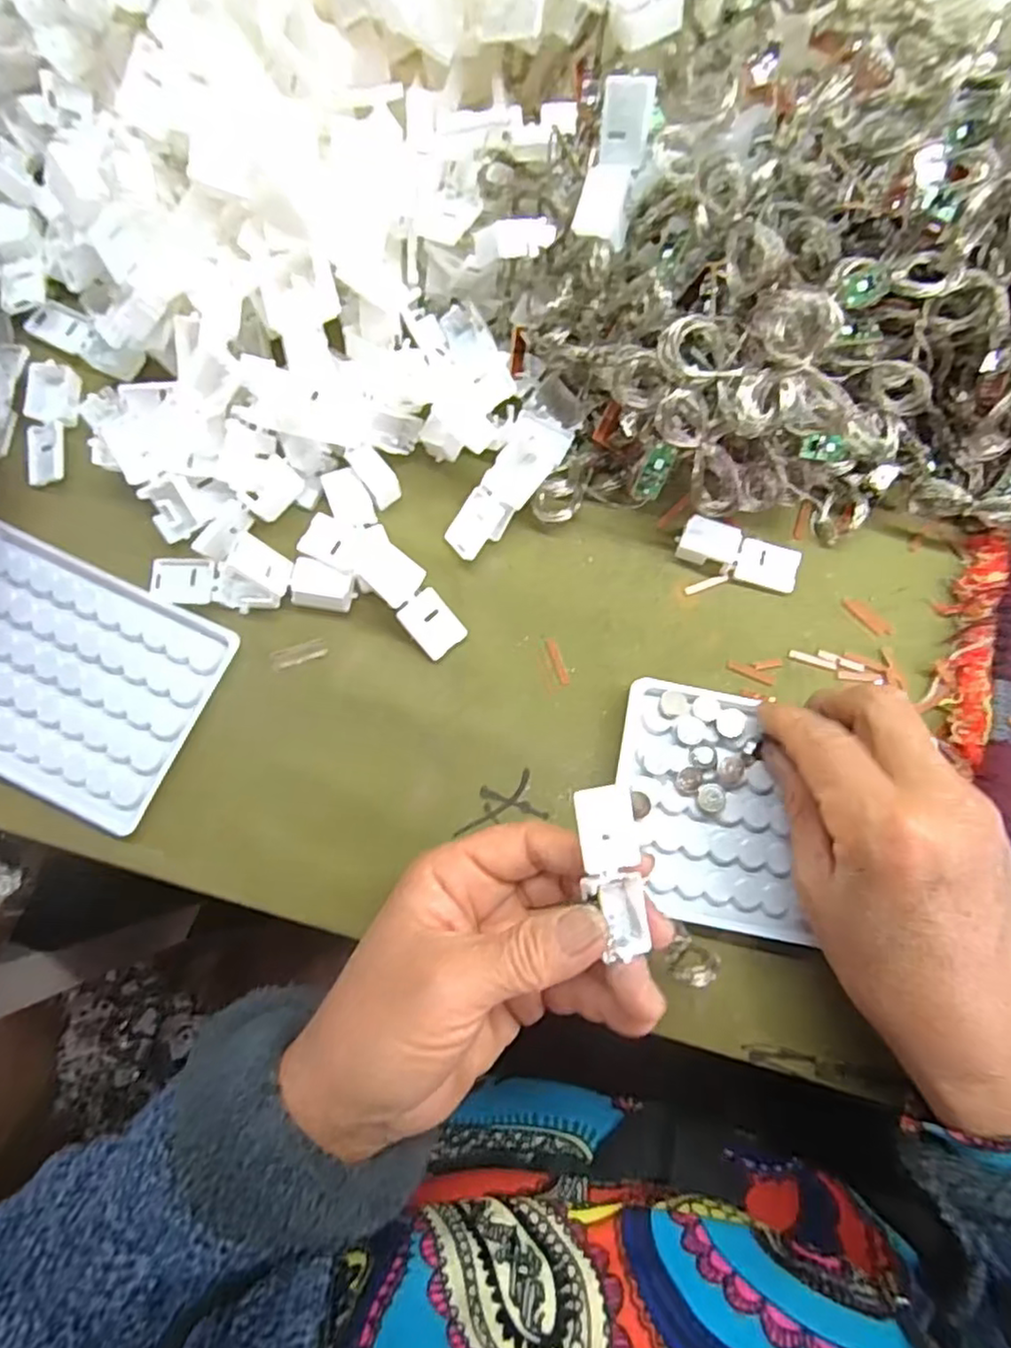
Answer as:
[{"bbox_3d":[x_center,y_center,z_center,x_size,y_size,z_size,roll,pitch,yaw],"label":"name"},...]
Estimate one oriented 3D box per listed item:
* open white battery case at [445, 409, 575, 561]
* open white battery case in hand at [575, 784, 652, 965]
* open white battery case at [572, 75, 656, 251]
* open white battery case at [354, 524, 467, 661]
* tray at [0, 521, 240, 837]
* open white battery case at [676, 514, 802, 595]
[{"bbox_3d":[0.002,-0.084,0.293,0.027,0.012,0.073,31,83,6],"label":"open white battery case"},{"bbox_3d":[0.037,0.065,0.223,0.021,0.014,0.054,-10,91,0],"label":"open white battery case in hand"},{"bbox_3d":[0.042,-0.194,0.254,0.020,0.014,0.050,15,112,3],"label":"open white battery case"},{"bbox_3d":[-0.044,-0.037,0.289,0.022,0.017,0.064,-41,83,-5],"label":"open white battery case"},{"bbox_3d":[-0.192,-0.001,0.285,0.125,0.009,0.093,24,83,5],"label":"tray"},{"bbox_3d":[0.105,-0.053,0.297,0.055,0.010,0.020,17,82,4],"label":"open white battery case"}]

